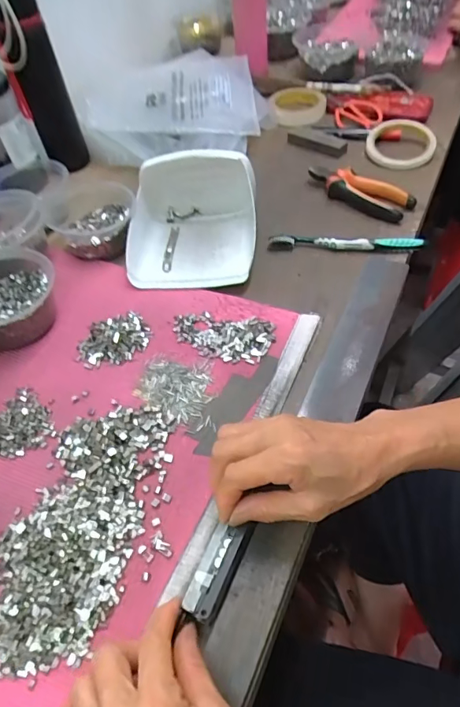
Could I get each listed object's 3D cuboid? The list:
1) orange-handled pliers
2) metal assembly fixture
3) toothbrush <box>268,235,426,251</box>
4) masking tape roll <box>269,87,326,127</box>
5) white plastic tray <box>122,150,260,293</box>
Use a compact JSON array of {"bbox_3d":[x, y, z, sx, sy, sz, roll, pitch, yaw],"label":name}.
[{"bbox_3d":[0.174,-0.221,0.619,0.052,0.027,0.145,-39,59,-23],"label":"orange-handled pliers"},{"bbox_3d":[-0.008,0.151,0.327,0.025,0.010,0.070,21,59,20],"label":"metal assembly fixture"},{"bbox_3d":[0.141,-0.137,0.565,0.184,0.020,0.016,2,52,7],"label":"toothbrush"},{"bbox_3d":[0.117,-0.431,0.787,0.092,0.018,0.111,12,54,14],"label":"masking tape roll"},{"bbox_3d":[-0.047,-0.162,0.548,0.153,0.077,0.156,-2,52,4],"label":"white plastic tray"}]

